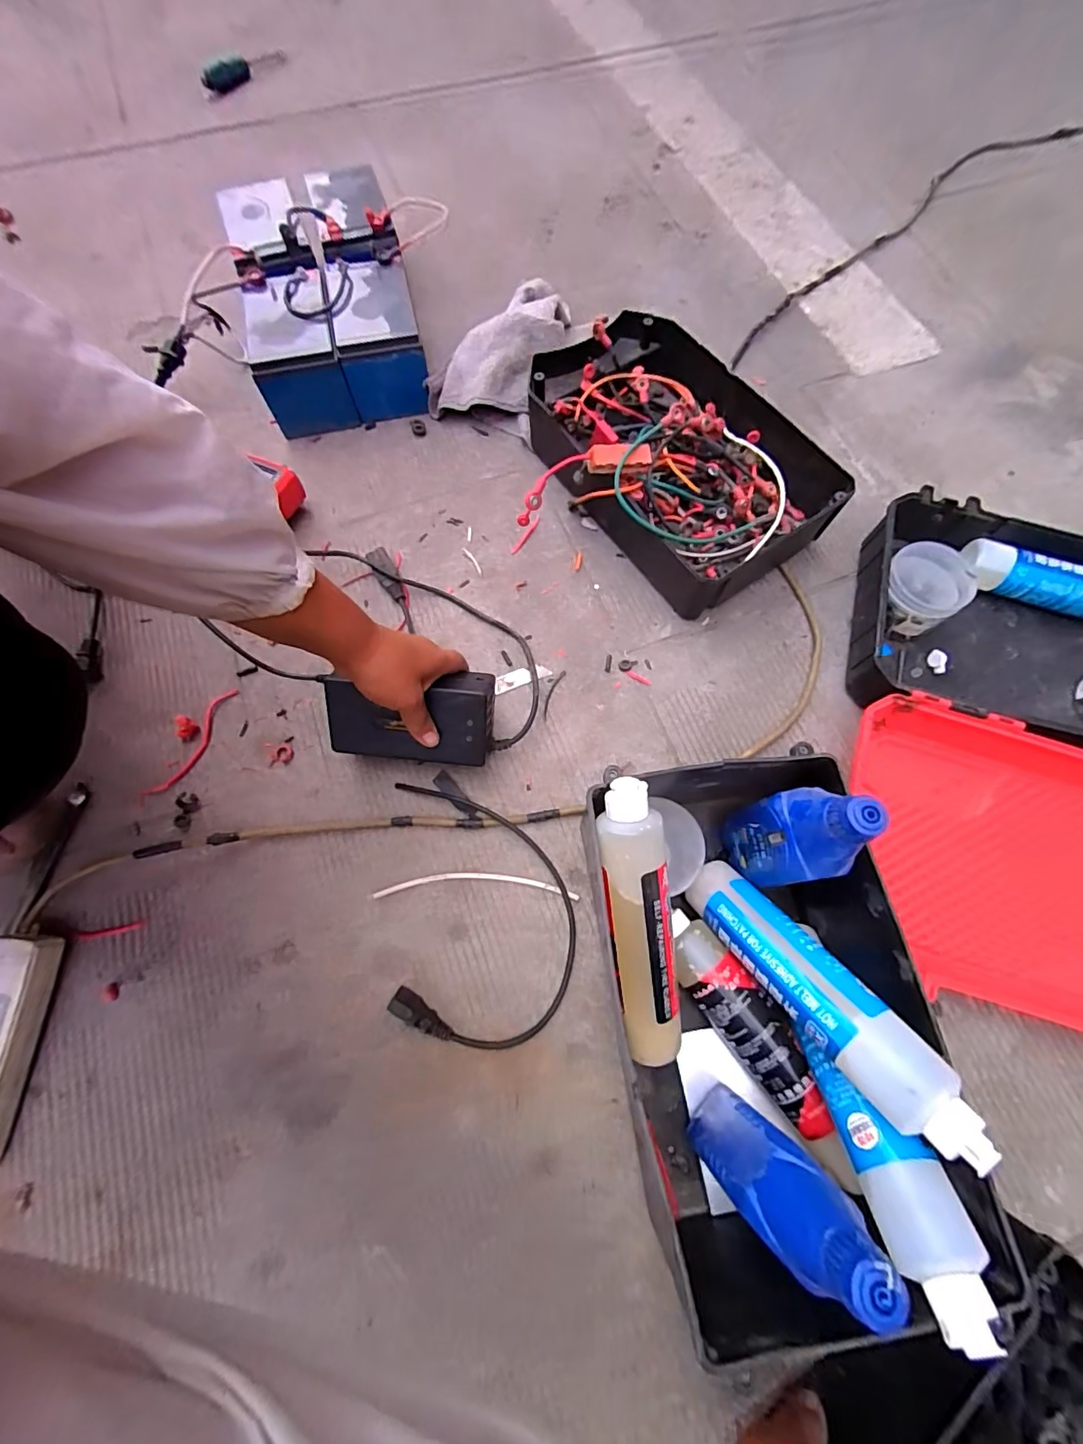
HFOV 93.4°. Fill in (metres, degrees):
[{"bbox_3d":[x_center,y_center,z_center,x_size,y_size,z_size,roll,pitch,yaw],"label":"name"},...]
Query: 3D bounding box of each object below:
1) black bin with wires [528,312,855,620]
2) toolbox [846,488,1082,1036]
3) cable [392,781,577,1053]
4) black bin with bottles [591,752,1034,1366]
[{"bbox_3d":[0.147,-0.317,0.597,0.254,0.103,0.371,-28,74,-11],"label":"black bin with wires"},{"bbox_3d":[0.493,0.041,0.507,0.395,0.079,0.520,20,71,5],"label":"toolbox"},{"bbox_3d":[-0.052,0.166,0.467,0.159,0.022,0.231,-4,70,-4],"label":"cable"},{"bbox_3d":[0.157,0.198,0.372,0.198,0.186,0.327,-8,71,-5],"label":"black bin with bottles"}]

